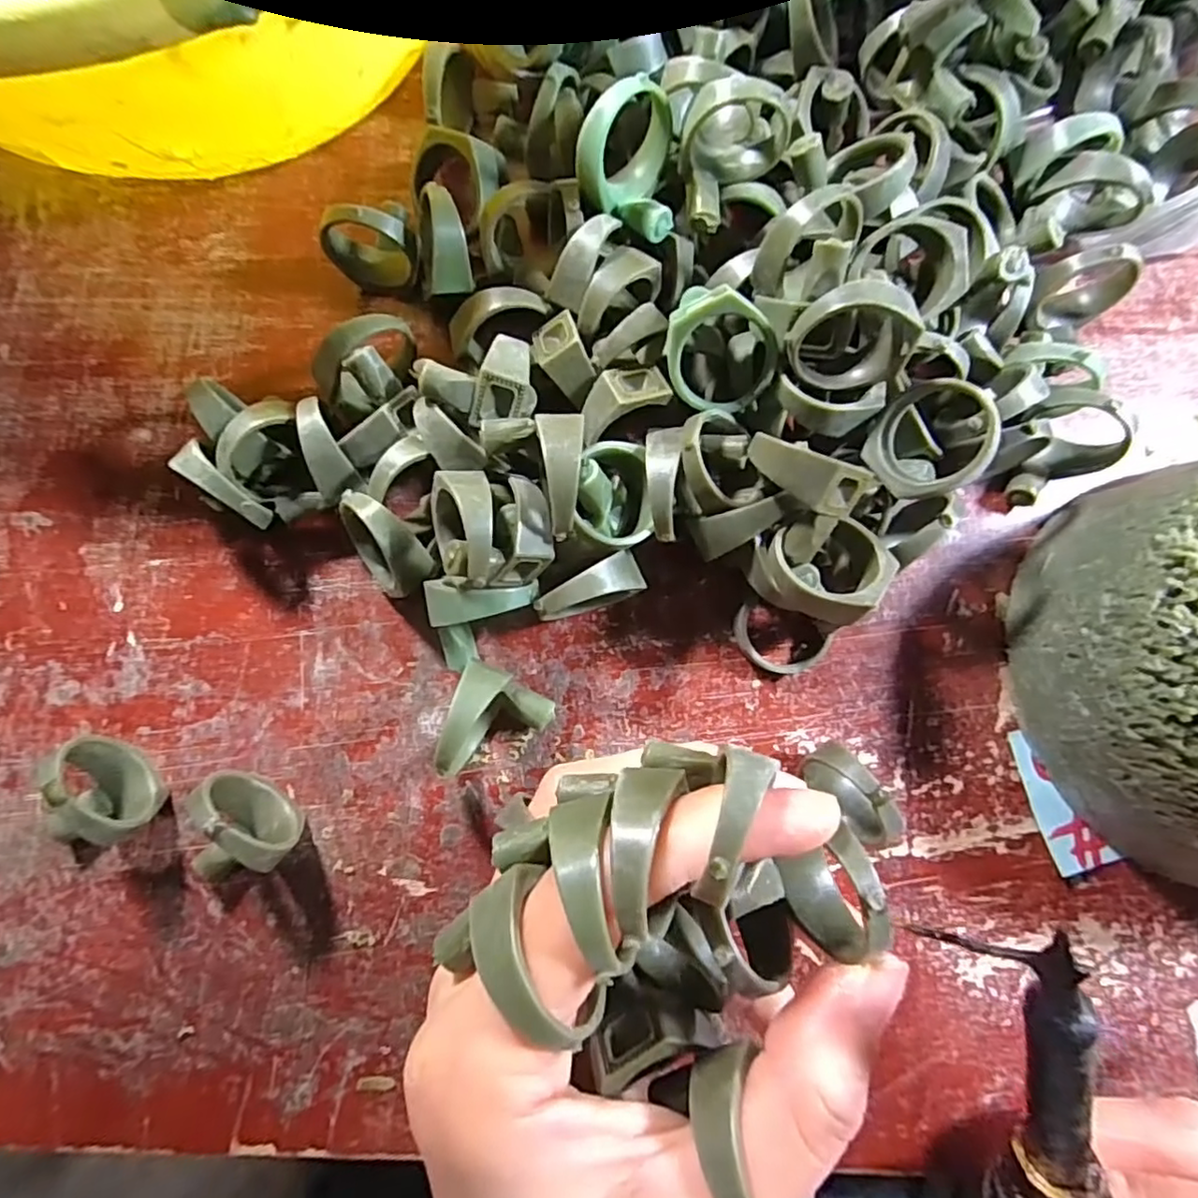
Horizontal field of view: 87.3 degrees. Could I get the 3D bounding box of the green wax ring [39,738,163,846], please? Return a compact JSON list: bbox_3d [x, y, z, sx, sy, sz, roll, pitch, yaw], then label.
[{"bbox_3d":[-0.121,0.047,0.148,0.014,0.030,0.025,-39,83,-5],"label":"green wax ring"}]

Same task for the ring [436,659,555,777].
[{"bbox_3d":[-0.024,0.031,0.155,0.022,0.027,0.026,13,81,1],"label":"ring"}]

